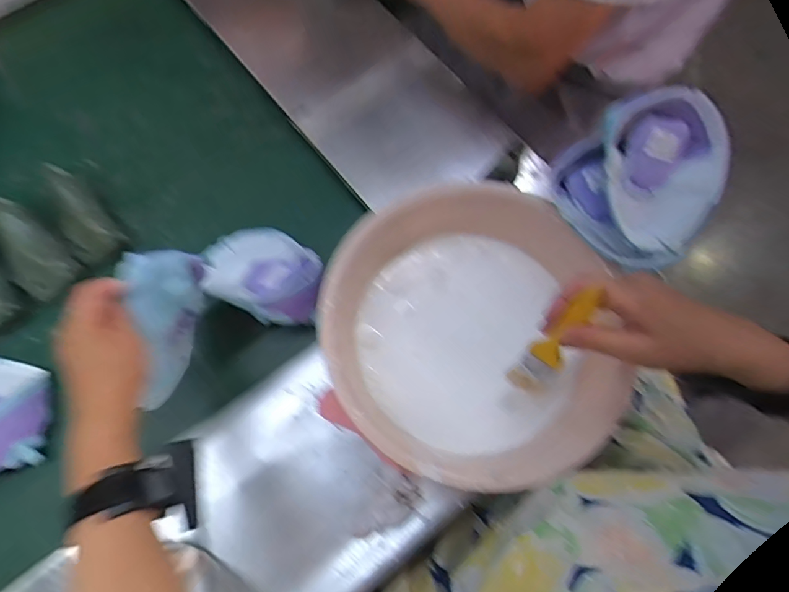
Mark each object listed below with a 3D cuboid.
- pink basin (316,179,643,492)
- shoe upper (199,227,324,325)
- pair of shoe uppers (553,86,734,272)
[{"bbox_3d":[0.076,0.033,0.490,0.286,0.091,0.290,0,73,-1],"label":"pink basin"},{"bbox_3d":[-0.172,-0.033,0.584,0.189,0.059,0.119,28,74,7],"label":"shoe upper"},{"bbox_3d":[0.249,-0.119,0.448,0.154,0.083,0.144,0,73,-1],"label":"pair of shoe uppers"}]

